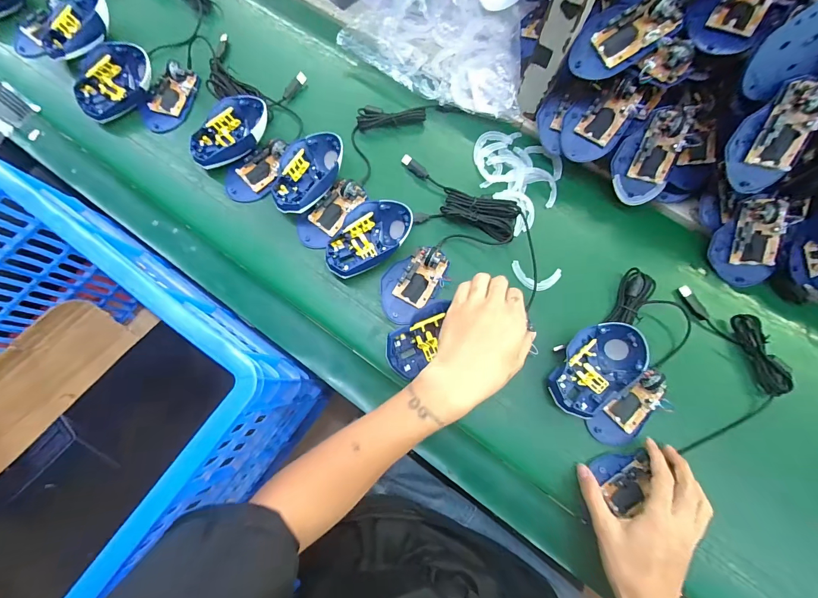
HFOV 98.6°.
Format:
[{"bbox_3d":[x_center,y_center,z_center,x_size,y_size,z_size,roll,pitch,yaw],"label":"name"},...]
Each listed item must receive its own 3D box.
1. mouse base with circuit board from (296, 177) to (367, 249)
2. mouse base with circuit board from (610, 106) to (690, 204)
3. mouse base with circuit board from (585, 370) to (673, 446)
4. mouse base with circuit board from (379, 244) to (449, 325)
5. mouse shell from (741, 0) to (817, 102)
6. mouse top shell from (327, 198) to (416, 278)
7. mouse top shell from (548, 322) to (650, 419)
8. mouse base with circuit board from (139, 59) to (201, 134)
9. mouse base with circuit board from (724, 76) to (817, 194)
[{"bbox_3d":[-0.101,-0.116,0.474,0.110,0.029,0.064,-43,82,-8],"label":"mouse base with circuit board"},{"bbox_3d":[0.299,-0.179,0.442,0.069,0.023,0.111,17,120,11],"label":"mouse base with circuit board"},{"bbox_3d":[0.265,0.135,0.413,0.099,0.030,0.047,-38,81,-7],"label":"mouse base with circuit board"},{"bbox_3d":[0.005,-0.024,0.452,0.067,0.030,0.105,44,82,8],"label":"mouse base with circuit board"},{"bbox_3d":[0.386,-0.248,0.339,0.058,0.107,0.014,29,37,-12],"label":"mouse shell"},{"bbox_3d":[-0.053,-0.077,0.459,0.121,0.040,0.078,-34,79,-7],"label":"mouse top shell"},{"bbox_3d":[0.218,0.080,0.420,0.124,0.042,0.076,-40,80,-9],"label":"mouse top shell"},{"bbox_3d":[-0.352,-0.297,0.519,0.058,0.024,0.104,31,80,6],"label":"mouse base with circuit board"},{"bbox_3d":[0.386,-0.170,0.376,0.065,0.109,0.020,15,35,17],"label":"mouse base with circuit board"}]

